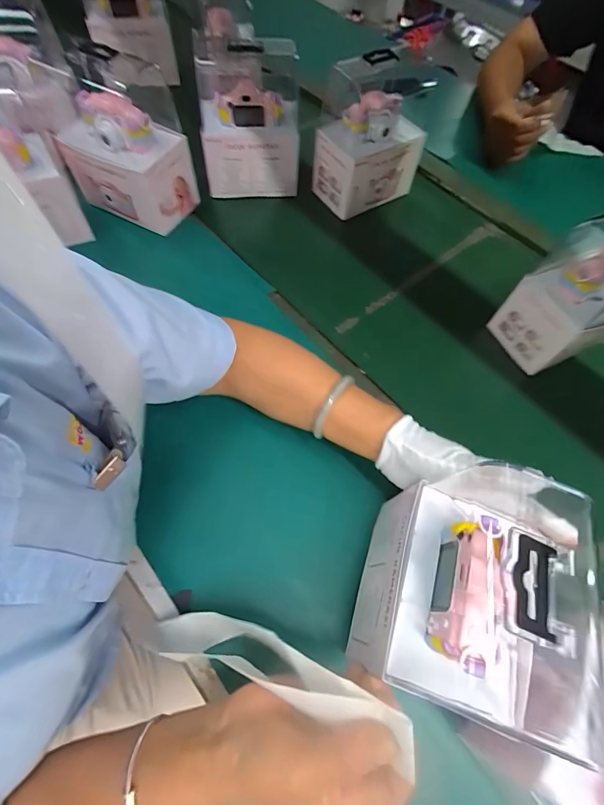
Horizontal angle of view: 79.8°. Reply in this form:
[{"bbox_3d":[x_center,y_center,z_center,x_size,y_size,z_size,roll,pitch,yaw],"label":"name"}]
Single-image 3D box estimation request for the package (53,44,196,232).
[{"bbox_3d":[-0.242,-0.349,0.514,0.149,0.144,0.117,17,63,6],"label":"package"}]

